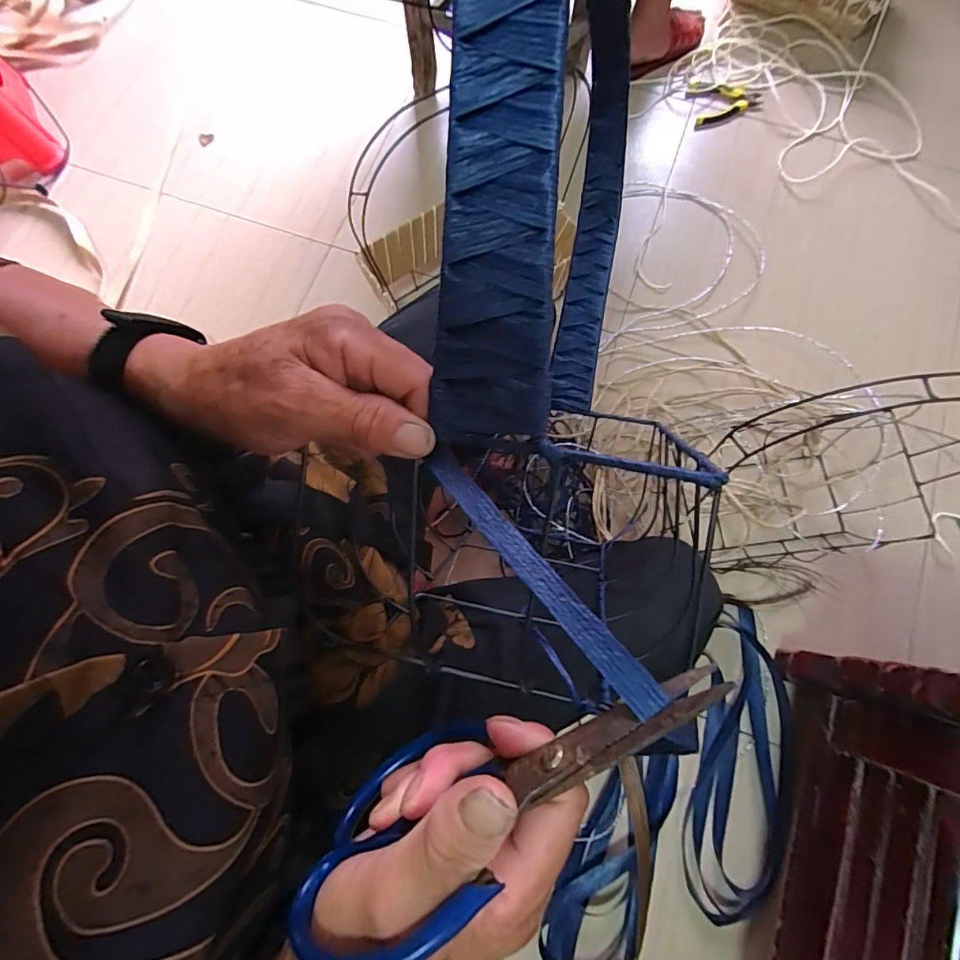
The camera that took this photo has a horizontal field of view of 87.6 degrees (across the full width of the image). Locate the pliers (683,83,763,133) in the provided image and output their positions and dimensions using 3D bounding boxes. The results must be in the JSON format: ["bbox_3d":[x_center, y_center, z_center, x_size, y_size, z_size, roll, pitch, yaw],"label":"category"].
[{"bbox_3d":[0.529,-0.823,1.088,0.152,0.013,0.114,-13,76,-3],"label":"pliers"}]

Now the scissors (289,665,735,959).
[{"bbox_3d":[0.004,0.116,0.173,0.163,0.092,0.010,-27,100,28],"label":"scissors"}]

